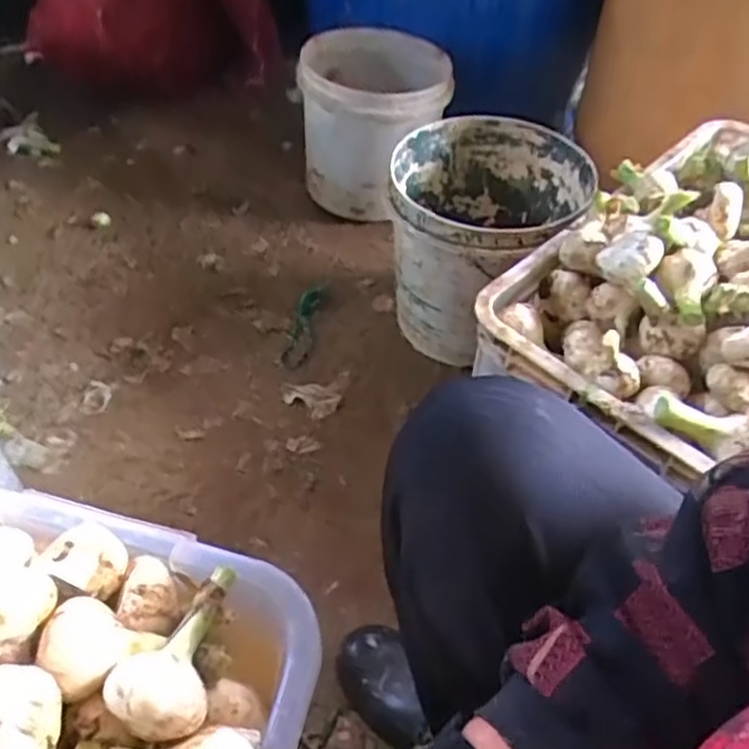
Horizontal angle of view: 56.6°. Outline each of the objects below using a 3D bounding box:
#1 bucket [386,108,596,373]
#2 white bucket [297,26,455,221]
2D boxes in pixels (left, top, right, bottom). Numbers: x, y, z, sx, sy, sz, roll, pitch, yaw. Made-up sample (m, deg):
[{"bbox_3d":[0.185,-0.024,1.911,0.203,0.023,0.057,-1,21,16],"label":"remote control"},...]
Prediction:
[{"bbox_3d":[0.136,-0.169,0.969,0.244,0.259,0.271,22,51,17],"label":"bucket"},{"bbox_3d":[0.000,-0.424,1.181,0.238,0.275,0.239,1,48,-1],"label":"white bucket"}]

